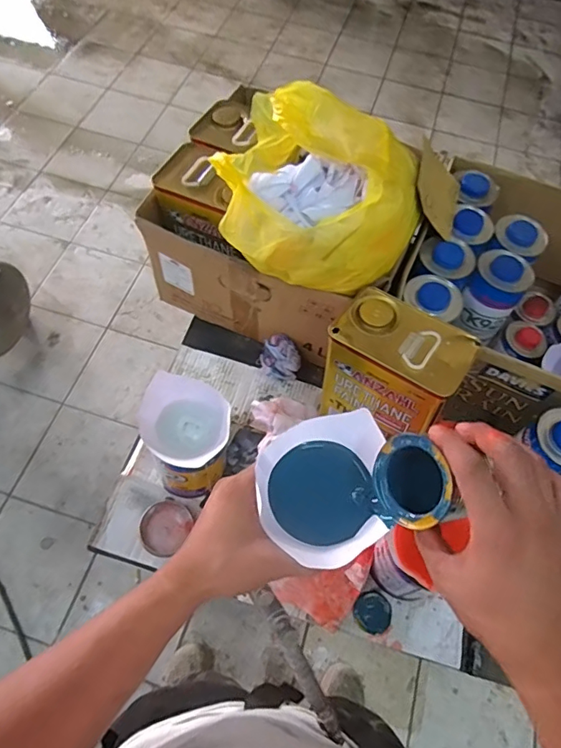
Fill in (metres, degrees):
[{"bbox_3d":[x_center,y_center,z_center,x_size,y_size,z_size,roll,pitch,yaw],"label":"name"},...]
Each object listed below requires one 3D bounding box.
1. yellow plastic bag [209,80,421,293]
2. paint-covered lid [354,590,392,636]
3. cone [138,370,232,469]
[{"bbox_3d":[0.066,-0.255,0.668,0.264,0.147,0.269,10,62,1],"label":"yellow plastic bag"},{"bbox_3d":[0.129,0.332,0.684,0.051,0.011,0.050,2,62,-3],"label":"paint-covered lid"},{"bbox_3d":[-0.122,0.068,0.650,0.111,0.081,0.121,-37,71,-20],"label":"cone"}]

